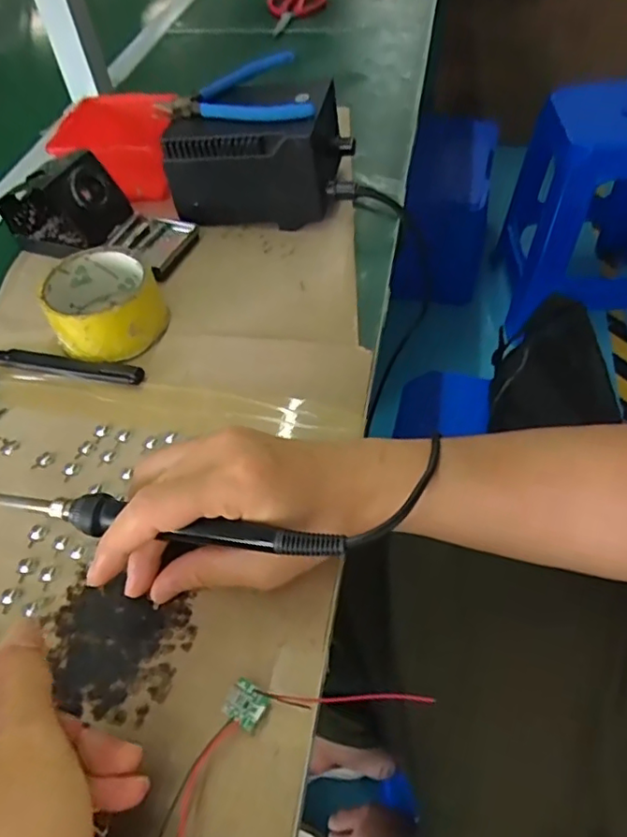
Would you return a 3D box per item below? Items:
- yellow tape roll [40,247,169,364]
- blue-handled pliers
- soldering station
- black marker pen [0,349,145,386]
[{"bbox_3d":[-0.162,-0.089,0.458,0.083,0.045,0.082,-3,50,3],"label":"yellow tape roll"},{"bbox_3d":[-0.071,-0.295,0.534,0.134,0.023,0.114,-5,50,2],"label":"blue-handled pliers"},{"bbox_3d":[-0.046,-0.245,0.544,0.155,0.088,0.115,3,51,8],"label":"soldering station"},{"bbox_3d":[-0.193,-0.041,0.446,0.138,0.008,0.017,9,52,13],"label":"black marker pen"}]

